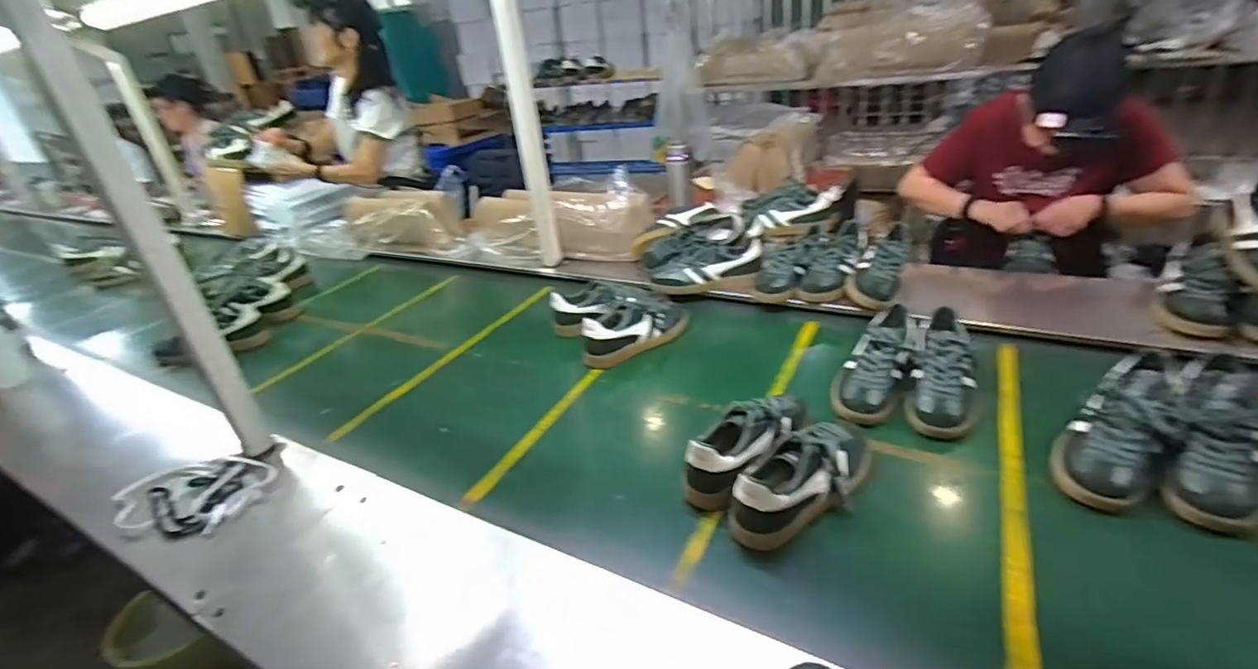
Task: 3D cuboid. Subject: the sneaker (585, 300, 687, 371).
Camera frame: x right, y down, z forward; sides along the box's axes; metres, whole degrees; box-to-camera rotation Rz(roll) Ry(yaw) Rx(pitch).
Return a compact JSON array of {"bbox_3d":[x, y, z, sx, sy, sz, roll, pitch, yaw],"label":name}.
[{"bbox_3d":[0.003,-0.019,1.187,0.253,0.099,0.101,-23,33,-26],"label":"sneaker"}]

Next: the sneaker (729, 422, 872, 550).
[{"bbox_3d":[0.241,0.185,0.753,0.240,0.095,0.091,-27,35,-31],"label":"sneaker"}]

